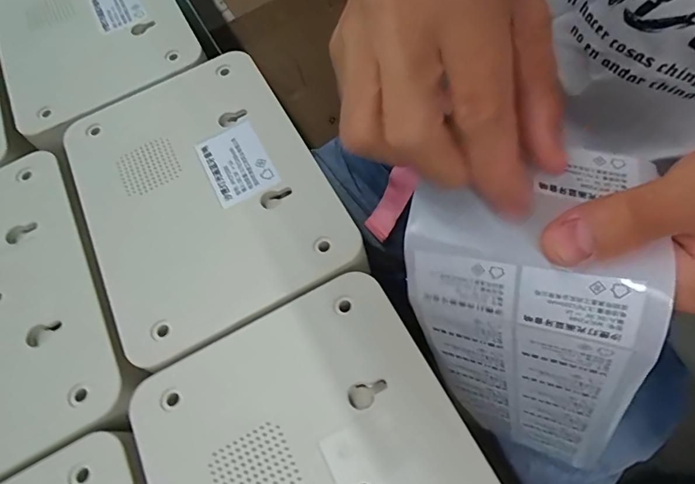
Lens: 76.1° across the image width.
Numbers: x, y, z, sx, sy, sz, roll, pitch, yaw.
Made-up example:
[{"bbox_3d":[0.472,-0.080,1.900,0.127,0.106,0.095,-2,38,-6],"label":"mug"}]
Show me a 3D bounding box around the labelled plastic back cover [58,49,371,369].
[{"bbox_3d":[-0.068,-0.026,0.201,0.103,0.014,0.137,-28,65,-6],"label":"labelled plastic back cover"}]

